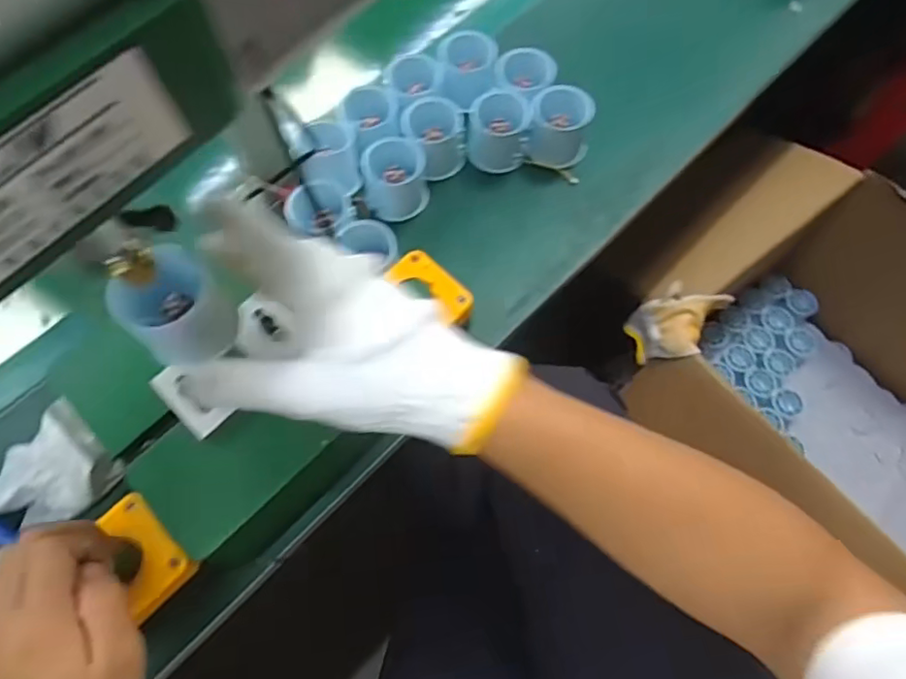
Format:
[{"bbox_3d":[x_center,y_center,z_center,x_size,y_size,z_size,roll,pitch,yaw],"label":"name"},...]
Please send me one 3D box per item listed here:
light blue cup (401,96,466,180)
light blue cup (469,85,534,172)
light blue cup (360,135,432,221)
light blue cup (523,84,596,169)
[{"bbox_3d":[-0.016,-0.183,0.550,0.053,0.058,0.058,-1,67,2],"label":"light blue cup"},{"bbox_3d":[0.043,-0.194,0.550,0.053,0.056,0.057,-1,67,2],"label":"light blue cup"},{"bbox_3d":[-0.051,-0.143,0.524,0.055,0.054,0.053,-1,67,2],"label":"light blue cup"},{"bbox_3d":[0.099,-0.197,0.551,0.058,0.063,0.051,11,68,7],"label":"light blue cup"}]

